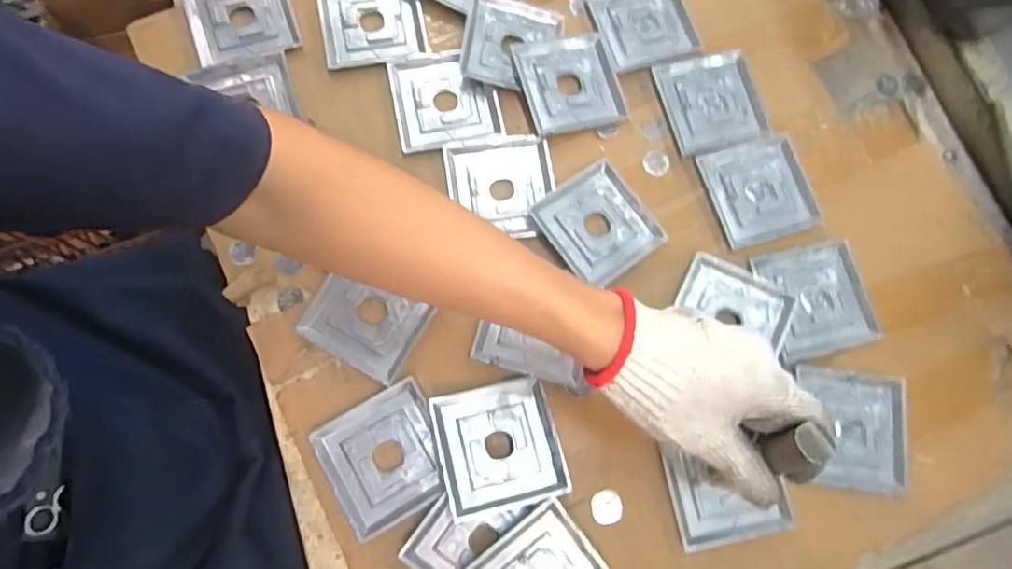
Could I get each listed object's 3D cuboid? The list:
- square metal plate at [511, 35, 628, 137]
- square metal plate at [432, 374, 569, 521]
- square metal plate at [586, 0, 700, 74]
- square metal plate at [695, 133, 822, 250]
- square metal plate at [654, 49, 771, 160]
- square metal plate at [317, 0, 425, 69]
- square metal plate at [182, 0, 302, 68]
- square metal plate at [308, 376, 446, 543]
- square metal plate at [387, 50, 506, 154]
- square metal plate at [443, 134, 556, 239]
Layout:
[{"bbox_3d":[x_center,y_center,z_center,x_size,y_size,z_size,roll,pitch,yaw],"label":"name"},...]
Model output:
[{"bbox_3d":[0.057,-0.181,0.522,0.085,0.013,0.090,-16,77,-7],"label":"square metal plate"},{"bbox_3d":[-0.005,0.122,0.434,0.089,0.019,0.089,-12,77,-6],"label":"square metal plate"},{"bbox_3d":[0.130,-0.248,0.544,0.086,0.004,0.086,-19,78,-8],"label":"square metal plate"},{"bbox_3d":[0.227,-0.084,0.513,0.091,0.004,0.090,-15,77,-7],"label":"square metal plate"},{"bbox_3d":[0.189,-0.169,0.530,0.086,0.004,0.090,-15,77,-7],"label":"square metal plate"},{"bbox_3d":[-0.124,-0.242,0.528,0.089,0.006,0.089,-11,77,-6],"label":"square metal plate"},{"bbox_3d":[-0.244,-0.244,0.526,0.094,0.012,0.094,-18,78,-8],"label":"square metal plate"},{"bbox_3d":[-0.091,0.132,0.437,0.089,0.008,0.089,-29,79,-10],"label":"square metal plate"},{"bbox_3d":[-0.054,-0.163,0.516,0.089,0.012,0.089,-12,77,-6],"label":"square metal plate"},{"bbox_3d":[-0.004,-0.083,0.496,0.090,0.009,0.091,-7,76,-5],"label":"square metal plate"}]

